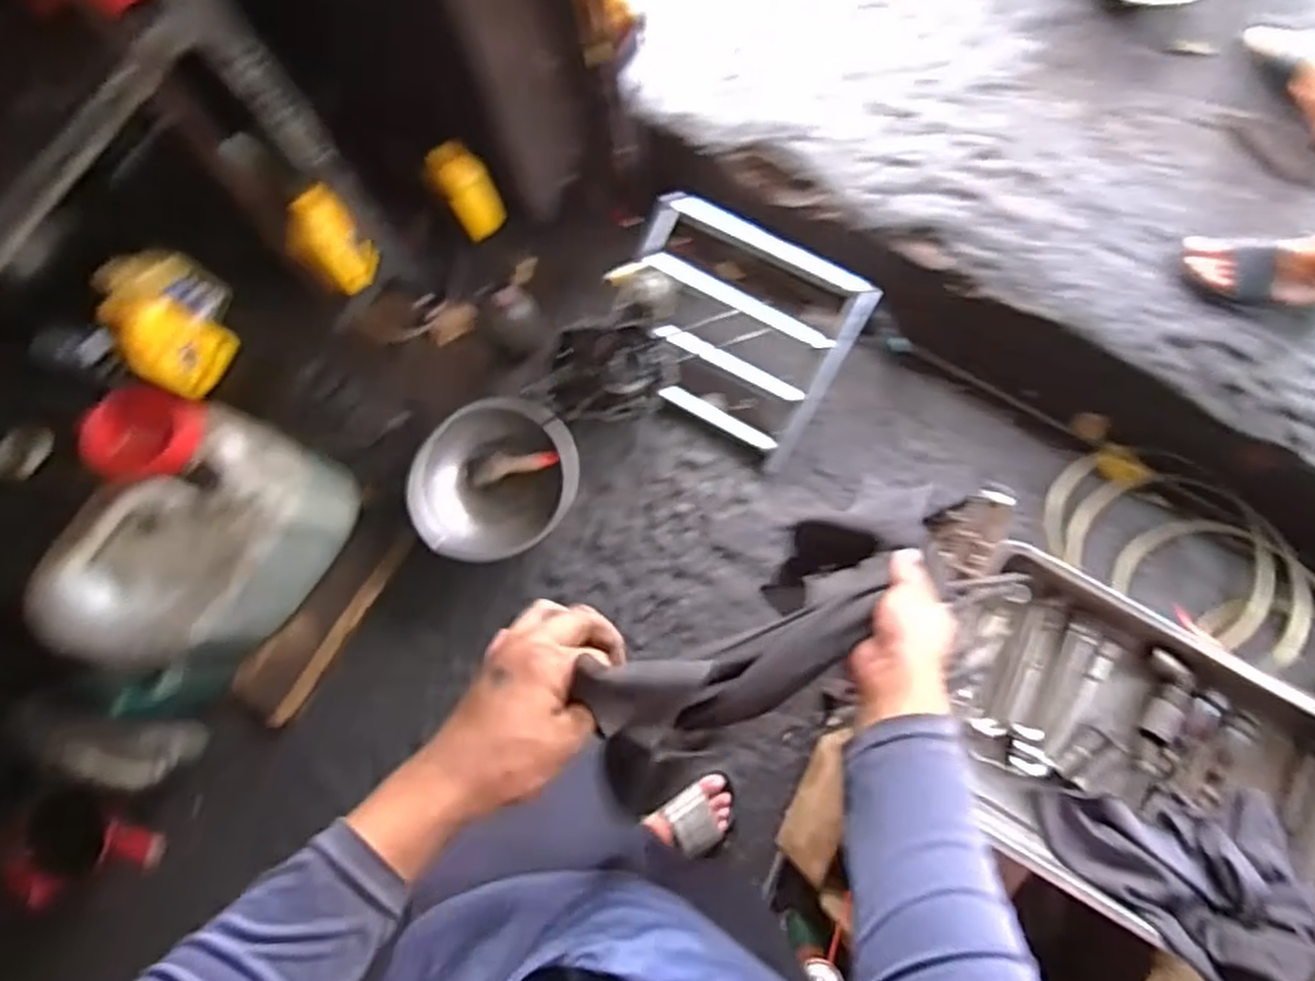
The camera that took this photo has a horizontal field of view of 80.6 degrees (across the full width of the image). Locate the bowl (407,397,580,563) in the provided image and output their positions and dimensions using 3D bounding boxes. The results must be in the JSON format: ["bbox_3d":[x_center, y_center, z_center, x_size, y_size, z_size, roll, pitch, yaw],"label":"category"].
[{"bbox_3d":[-0.301,-0.021,1.414,0.281,0.087,0.295,0,79,1],"label":"bowl"}]

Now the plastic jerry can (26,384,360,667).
[{"bbox_3d":[-0.681,0.080,1.168,0.197,0.464,0.371,33,82,7],"label":"plastic jerry can"}]

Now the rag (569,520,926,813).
[{"bbox_3d":[0.080,0.097,0.559,0.324,0.085,0.088,-28,77,-39],"label":"rag"}]

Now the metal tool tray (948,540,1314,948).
[{"bbox_3d":[0.579,0.325,0.954,0.488,0.057,0.353,28,81,7],"label":"metal tool tray"}]

